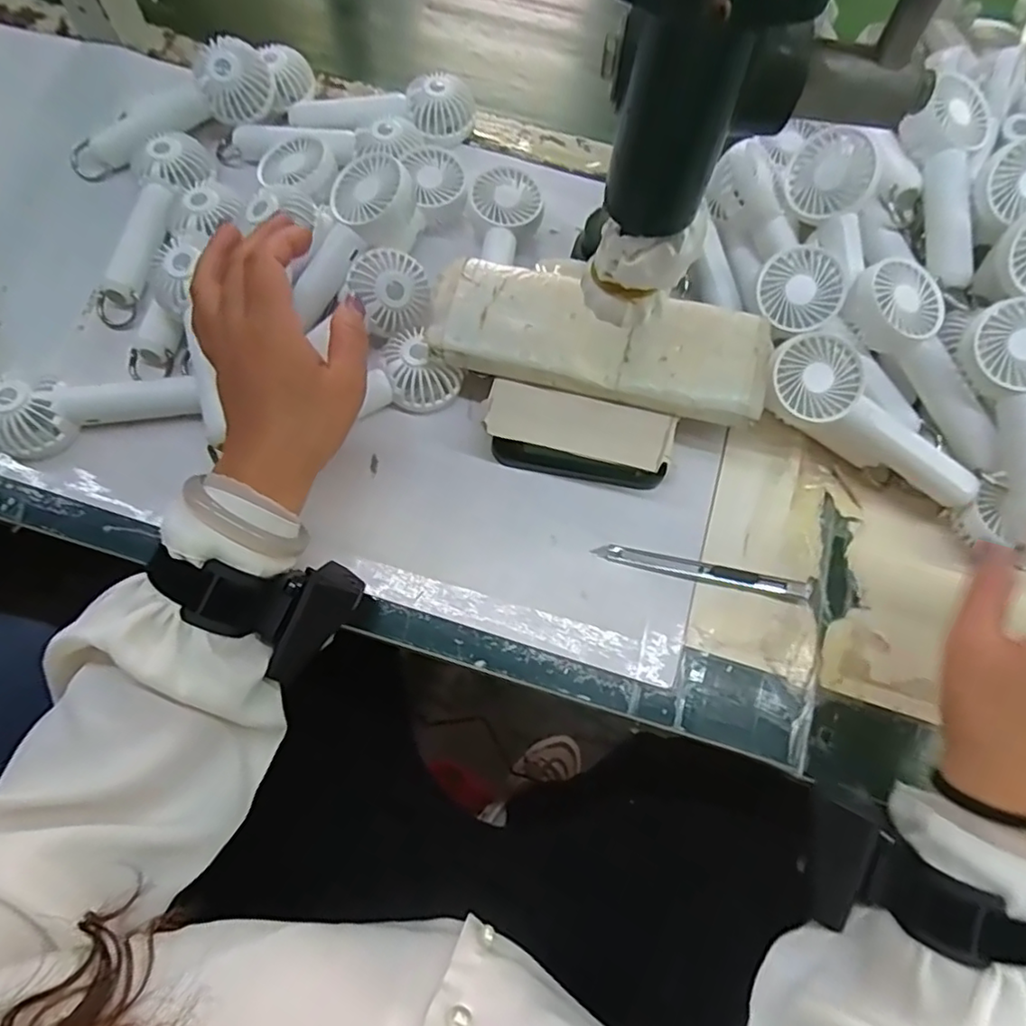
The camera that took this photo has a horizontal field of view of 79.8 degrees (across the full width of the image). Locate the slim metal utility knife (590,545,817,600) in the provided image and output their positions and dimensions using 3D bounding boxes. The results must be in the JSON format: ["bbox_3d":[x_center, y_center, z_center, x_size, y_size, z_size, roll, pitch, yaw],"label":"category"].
[{"bbox_3d":[0.123,0.037,0.391,0.139,0.010,0.016,10,70,2],"label":"slim metal utility knife"}]

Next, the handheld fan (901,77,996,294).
[{"bbox_3d":[0.292,-0.219,0.413,0.055,0.030,0.147,6,83,1],"label":"handheld fan"}]

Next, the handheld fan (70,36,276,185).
[{"bbox_3d":[-0.266,-0.307,0.478,0.161,0.048,0.069,-16,70,11],"label":"handheld fan"}]

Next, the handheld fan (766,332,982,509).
[{"bbox_3d":[0.223,-0.056,0.391,0.148,0.040,0.057,36,72,-3],"label":"handheld fan"}]

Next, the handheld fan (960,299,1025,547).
[{"bbox_3d":[0.303,-0.056,0.363,0.055,0.027,0.137,-3,91,-3],"label":"handheld fan"}]

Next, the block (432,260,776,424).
[{"bbox_3d":[0.055,-0.113,0.398,0.213,0.018,0.075,14,70,3],"label":"block"}]

